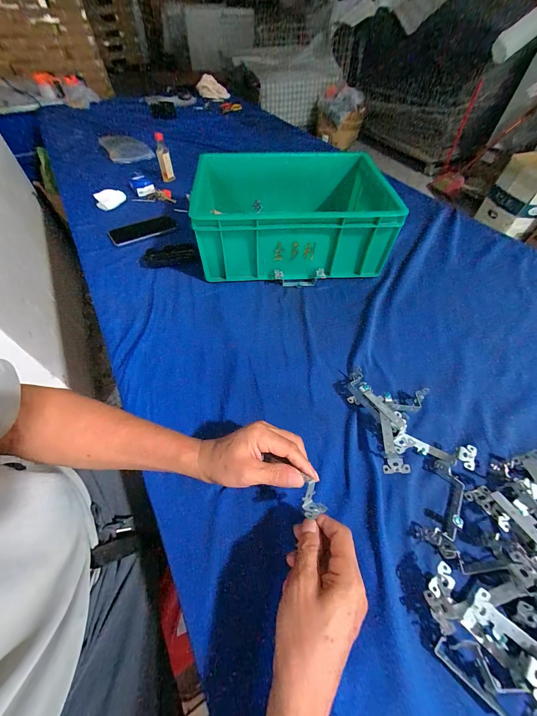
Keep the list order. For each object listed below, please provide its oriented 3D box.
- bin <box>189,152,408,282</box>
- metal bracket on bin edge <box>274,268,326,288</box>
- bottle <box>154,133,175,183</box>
[{"bbox_3d":[0.051,-0.335,0.625,0.393,0.148,0.336,-2,54,-2],"label":"bin"},{"bbox_3d":[0.068,-0.174,0.584,0.109,0.031,0.022,0,54,-1],"label":"metal bracket on bin edge"},{"bbox_3d":[-0.314,-0.597,0.812,0.037,0.117,0.034,-16,56,-12],"label":"bottle"}]

